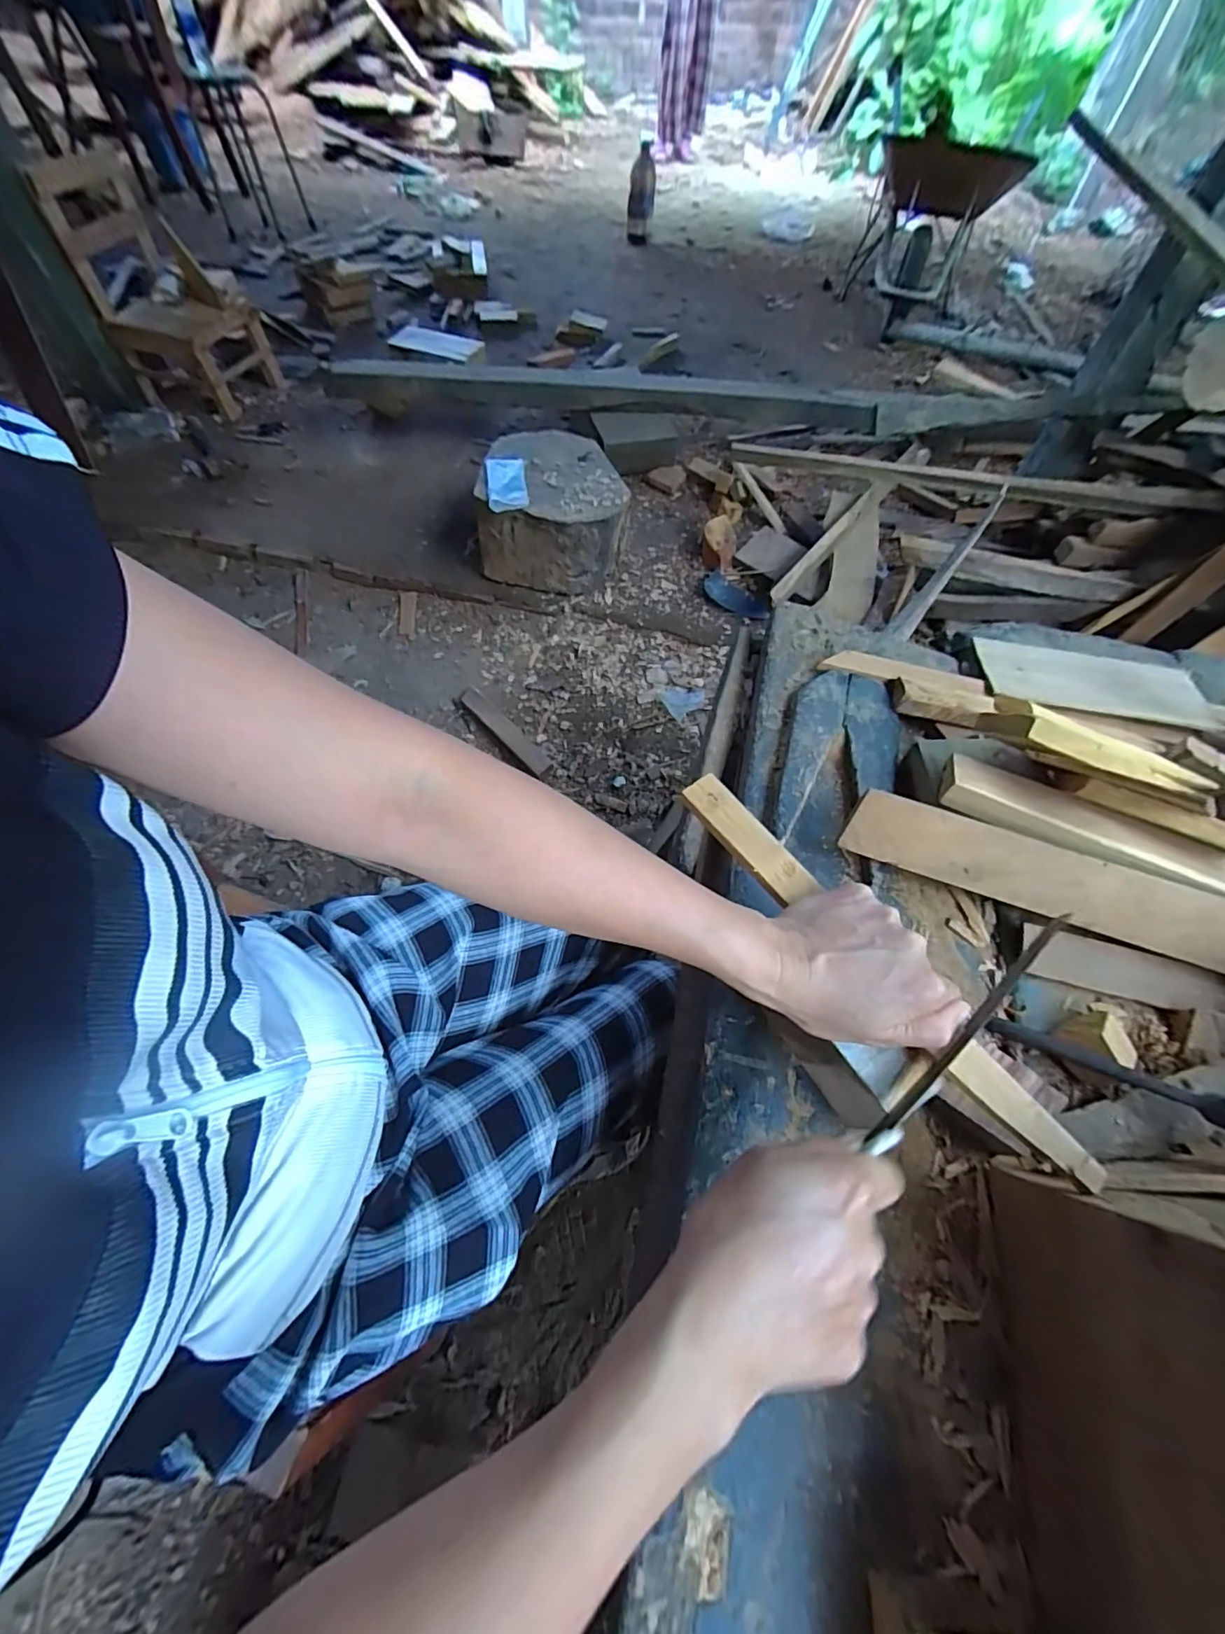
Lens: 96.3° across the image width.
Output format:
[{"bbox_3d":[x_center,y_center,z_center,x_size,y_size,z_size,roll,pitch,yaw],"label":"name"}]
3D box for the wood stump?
[{"bbox_3d":[-0.160,-0.822,1.450,0.367,0.243,0.432,-3,60,-3],"label":"wood stump"}]

